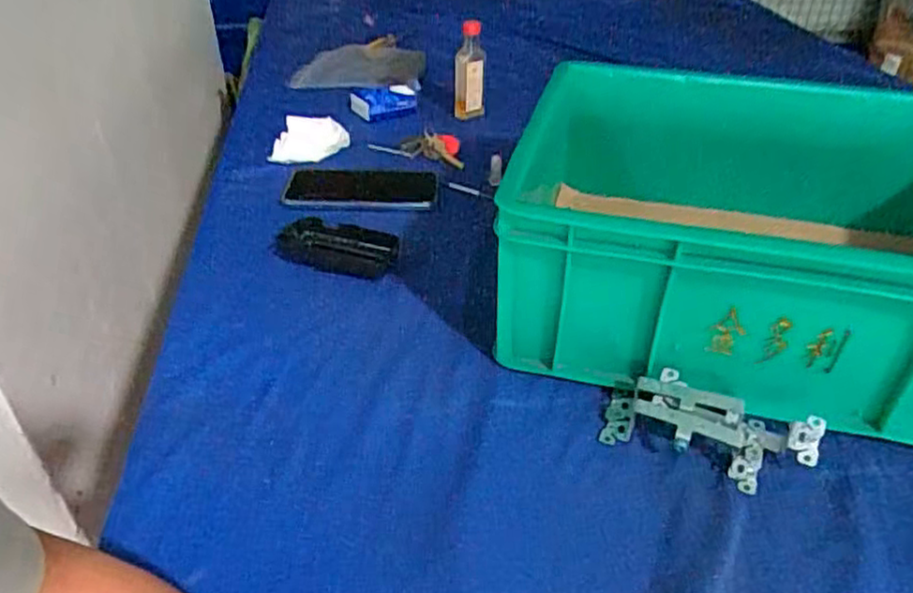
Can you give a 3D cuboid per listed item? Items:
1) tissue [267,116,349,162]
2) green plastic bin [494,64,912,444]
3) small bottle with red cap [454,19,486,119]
[{"bbox_3d":[-0.174,-0.185,0.799,0.092,0.046,0.030,-8,38,-12],"label":"tissue"},{"bbox_3d":[0.257,-0.050,0.549,0.411,0.145,0.297,8,37,10],"label":"green plastic bin"},{"bbox_3d":[0.017,-0.299,0.899,0.040,0.124,0.037,-2,37,-3],"label":"small bottle with red cap"}]

